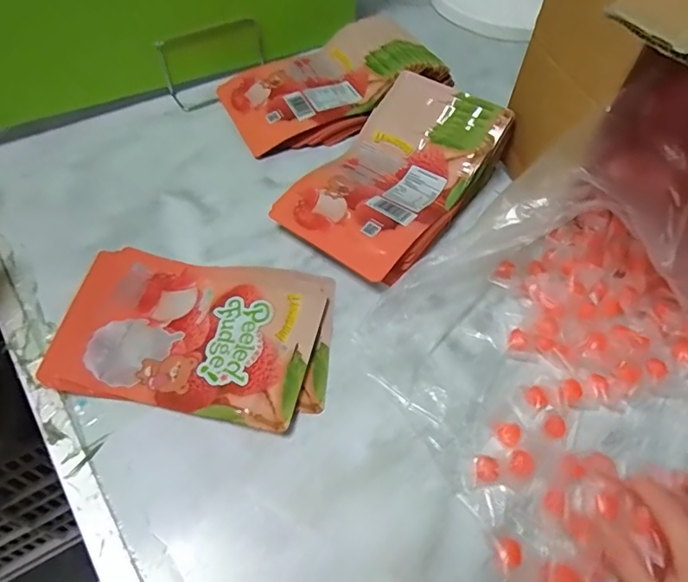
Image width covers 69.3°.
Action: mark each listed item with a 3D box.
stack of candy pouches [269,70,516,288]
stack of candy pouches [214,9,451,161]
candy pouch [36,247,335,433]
[{"bbox_3d":[0.061,-0.136,0.579,0.163,0.078,0.261,32,61,18],"label":"stack of candy pouches"},{"bbox_3d":[-0.021,-0.295,0.688,0.287,0.069,0.172,-21,59,-16],"label":"stack of candy pouches"},{"bbox_3d":[-0.143,0.040,0.490,0.256,0.021,0.168,8,56,3],"label":"candy pouch"}]

